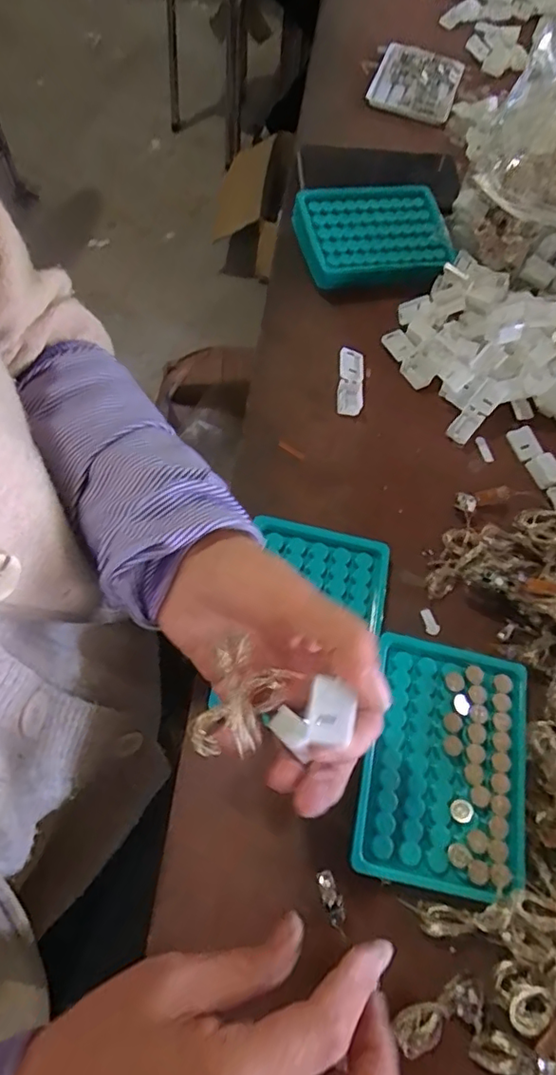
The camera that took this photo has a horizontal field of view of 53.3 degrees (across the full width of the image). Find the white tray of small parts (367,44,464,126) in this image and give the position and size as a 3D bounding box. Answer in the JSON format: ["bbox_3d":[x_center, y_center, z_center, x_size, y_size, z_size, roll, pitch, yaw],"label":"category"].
[{"bbox_3d":[0.160,-0.535,0.649,0.098,0.015,0.123,21,65,4],"label":"white tray of small parts"}]

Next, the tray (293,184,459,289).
[{"bbox_3d":[0.087,-0.280,0.505,0.135,0.029,0.104,-5,66,-8],"label":"tray"}]

